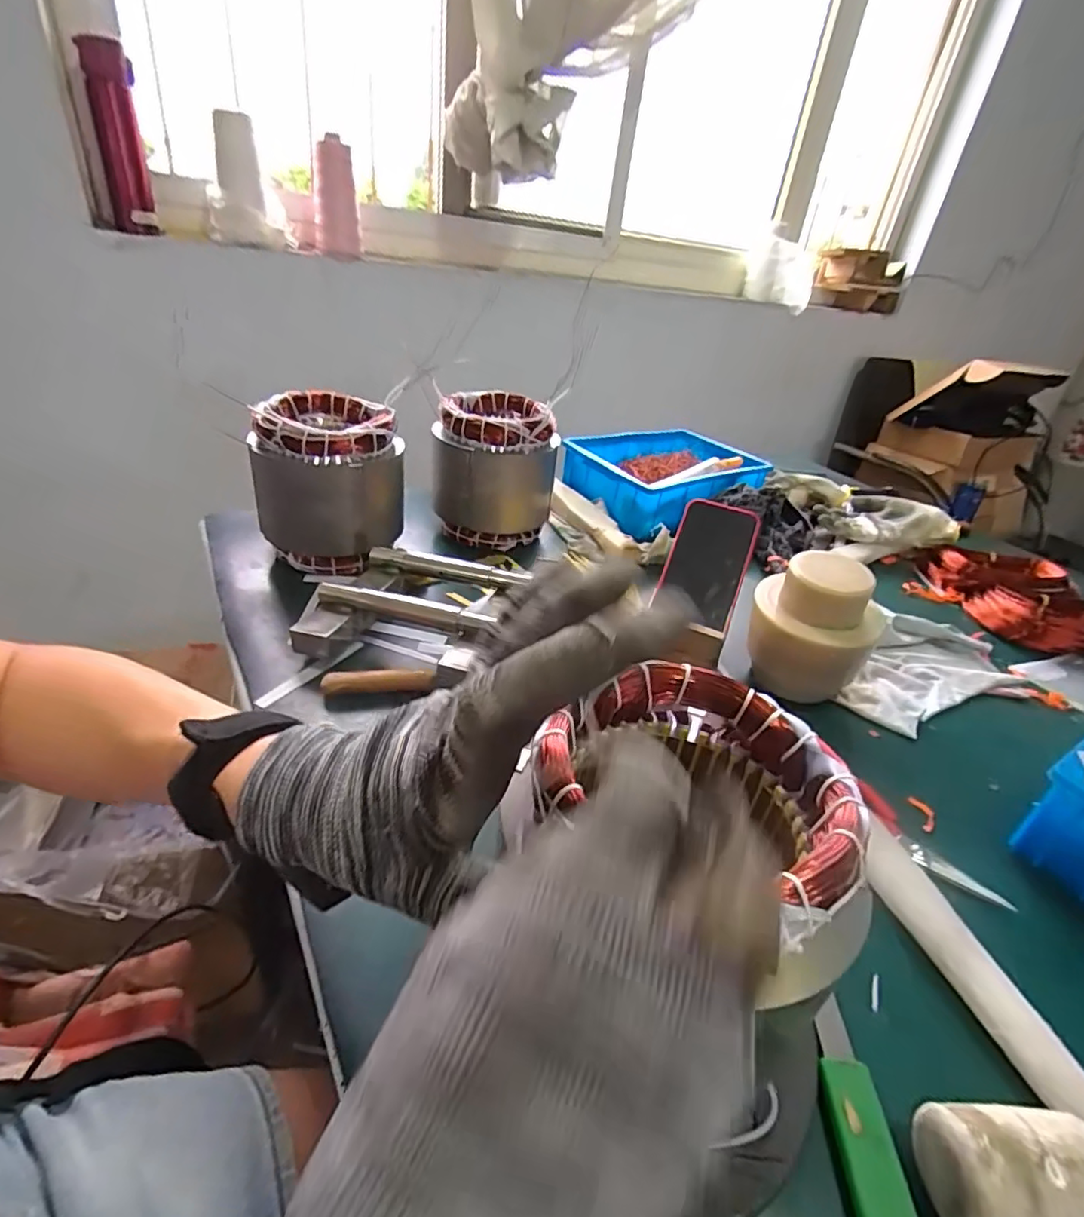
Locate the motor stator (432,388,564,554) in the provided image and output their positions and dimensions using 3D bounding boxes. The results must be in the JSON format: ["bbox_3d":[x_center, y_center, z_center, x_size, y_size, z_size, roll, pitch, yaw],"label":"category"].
[{"bbox_3d":[-0.055,-0.182,0.753,0.140,0.161,0.140,9,33,1],"label":"motor stator"}]

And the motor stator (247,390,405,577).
[{"bbox_3d":[-0.237,-0.144,0.661,0.147,0.166,0.147,-5,35,-19],"label":"motor stator"}]

